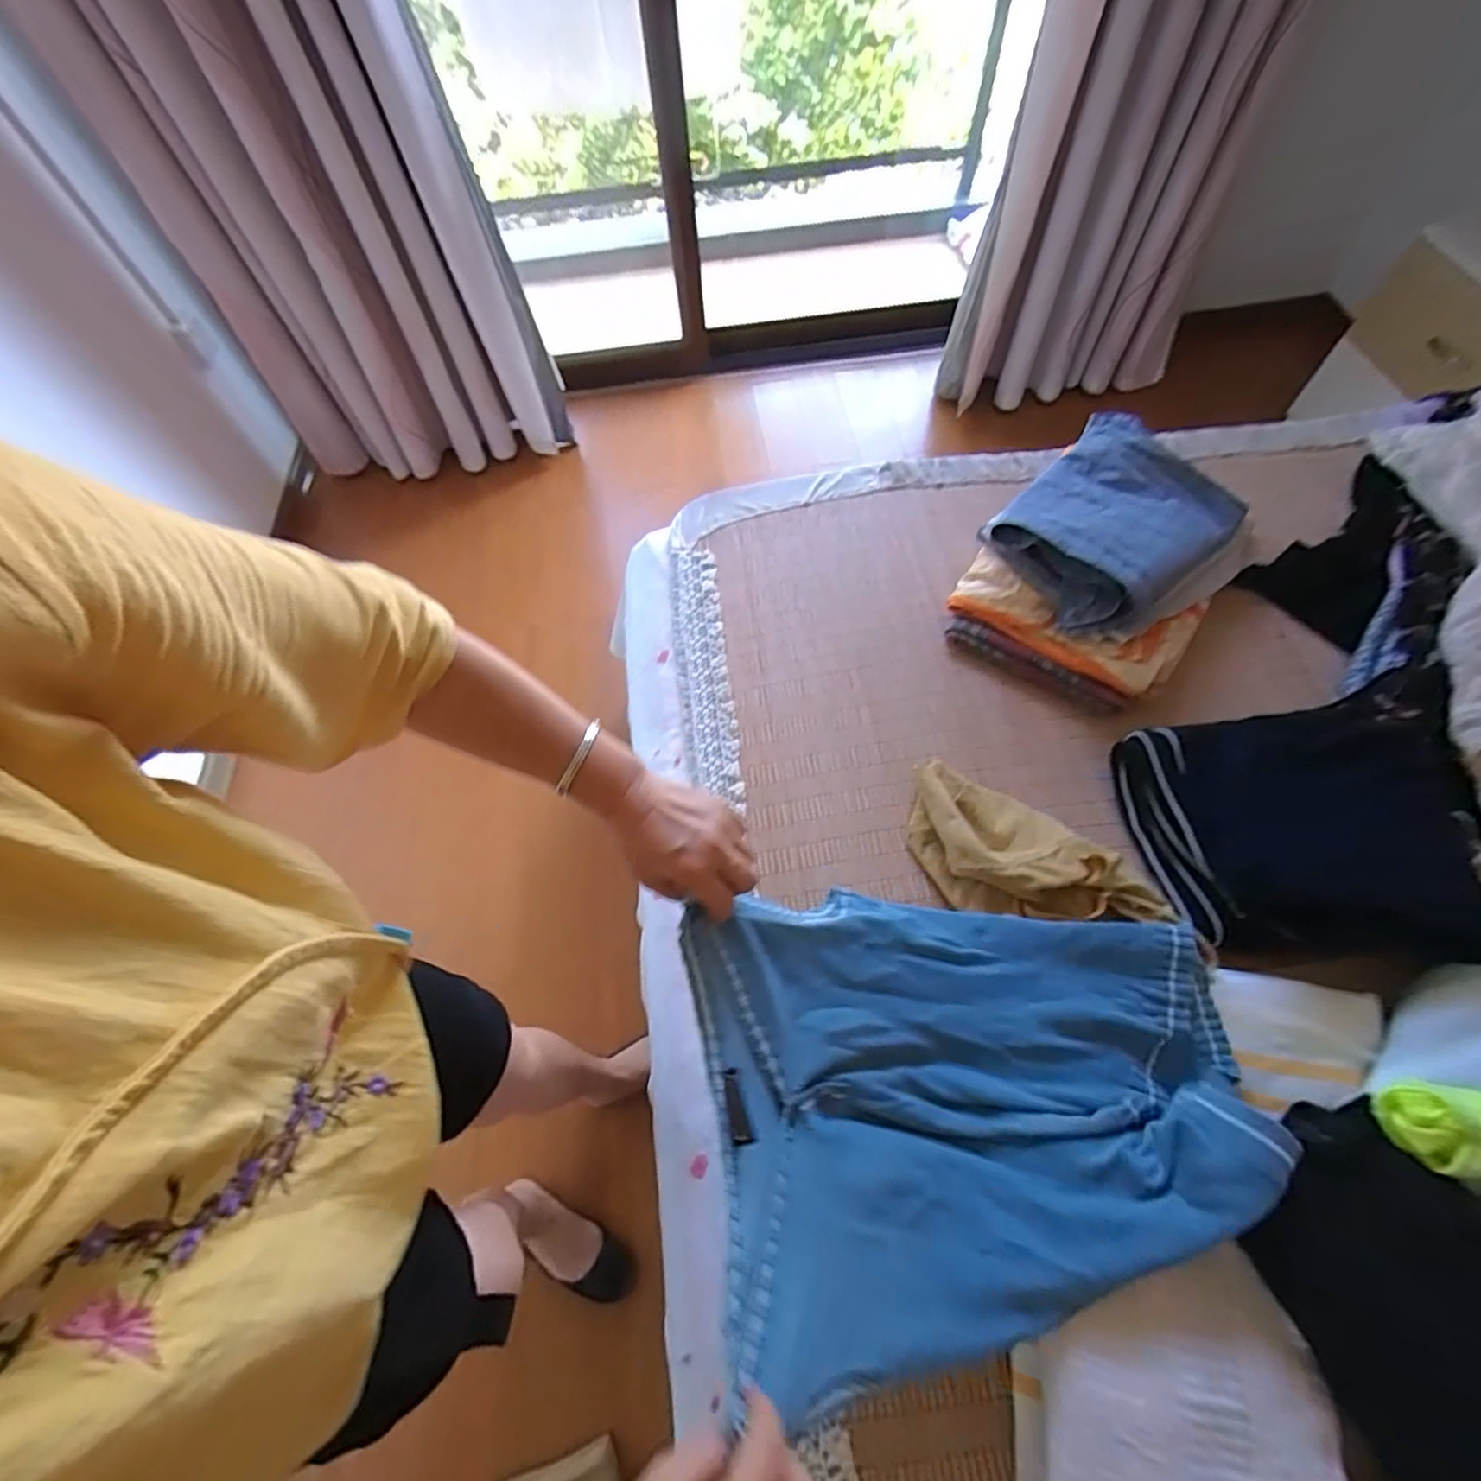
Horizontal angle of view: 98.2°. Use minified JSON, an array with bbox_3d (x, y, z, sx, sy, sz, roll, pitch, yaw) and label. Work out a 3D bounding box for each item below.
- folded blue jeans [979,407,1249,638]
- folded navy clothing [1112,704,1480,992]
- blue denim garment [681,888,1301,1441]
[{"bbox_3d":[0.456,-0.271,0.787,0.293,0.067,0.218,-40,67,-17],"label":"folded blue jeans"},{"bbox_3d":[0.582,0.076,0.622,0.328,0.080,0.282,-10,62,-2],"label":"folded navy clothing"},{"bbox_3d":[0.193,0.251,0.483,0.418,0.147,0.297,-10,62,-2],"label":"blue denim garment"}]

